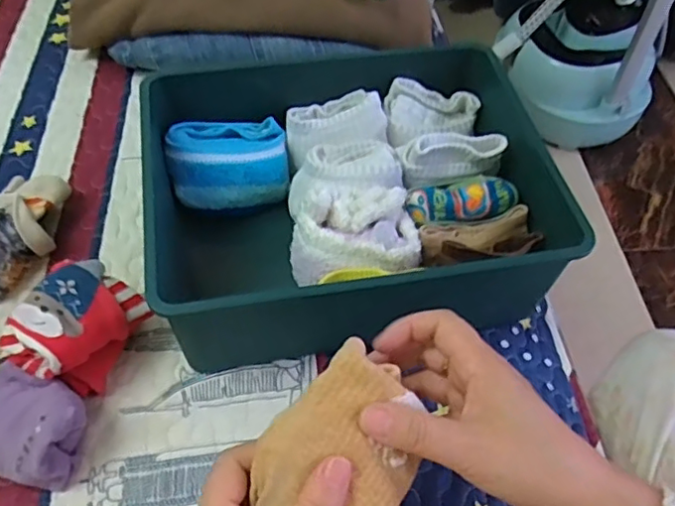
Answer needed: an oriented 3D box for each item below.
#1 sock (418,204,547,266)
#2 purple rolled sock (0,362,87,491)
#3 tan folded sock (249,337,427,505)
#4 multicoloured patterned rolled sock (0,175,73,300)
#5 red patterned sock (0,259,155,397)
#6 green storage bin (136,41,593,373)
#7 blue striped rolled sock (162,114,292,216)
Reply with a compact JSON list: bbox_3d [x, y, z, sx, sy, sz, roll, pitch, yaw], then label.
[{"bbox_3d":[0.111,-0.011,0.467,0.091,0.024,0.044,-10,57,-6],"label":"sock"},{"bbox_3d":[-0.212,0.119,0.408,0.080,0.056,0.064,16,56,11],"label":"purple rolled sock"},{"bbox_3d":[0.004,0.098,0.299,0.070,0.039,0.092,34,59,21],"label":"tan folded sock"},{"bbox_3d":[-0.274,-0.021,0.501,0.066,0.054,0.124,15,56,11],"label":"multicoloured patterned rolled sock"},{"bbox_3d":[-0.191,0.057,0.442,0.073,0.069,0.090,30,60,20],"label":"red patterned sock"},{"bbox_3d":[0.008,-0.051,0.496,0.299,0.108,0.235,-9,55,-6],"label":"green storage bin"},{"bbox_3d":[-0.093,-0.075,0.530,0.101,0.061,0.060,-8,55,-5],"label":"blue striped rolled sock"}]

